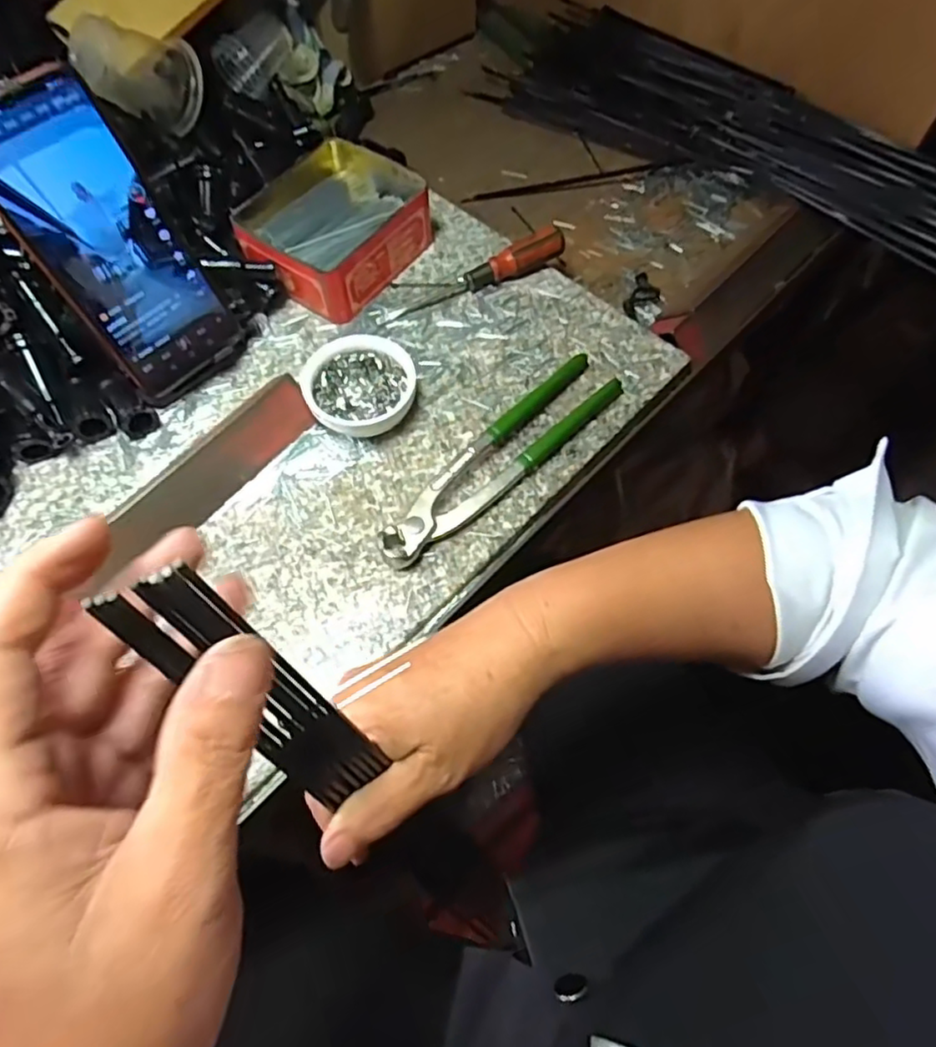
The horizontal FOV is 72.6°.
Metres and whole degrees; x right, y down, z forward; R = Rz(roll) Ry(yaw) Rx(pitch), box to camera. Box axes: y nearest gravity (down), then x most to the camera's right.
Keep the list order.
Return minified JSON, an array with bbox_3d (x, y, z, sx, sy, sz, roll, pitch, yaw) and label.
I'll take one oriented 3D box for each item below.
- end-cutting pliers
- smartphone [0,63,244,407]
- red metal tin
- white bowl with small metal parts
[{"bbox_3d":[0.023,-0.043,0.403,0.039,0.018,0.195,41,71,19],"label":"end-cutting pliers"},{"bbox_3d":[-0.205,-0.157,0.373,0.076,0.172,0.009,-40,46,-17],"label":"smartphone"},{"bbox_3d":[-0.096,-0.227,0.483,0.108,0.042,0.141,32,68,15],"label":"red metal tin"},{"bbox_3d":[-0.072,-0.091,0.426,0.070,0.025,0.067,-20,65,-9],"label":"white bowl with small metal parts"}]

